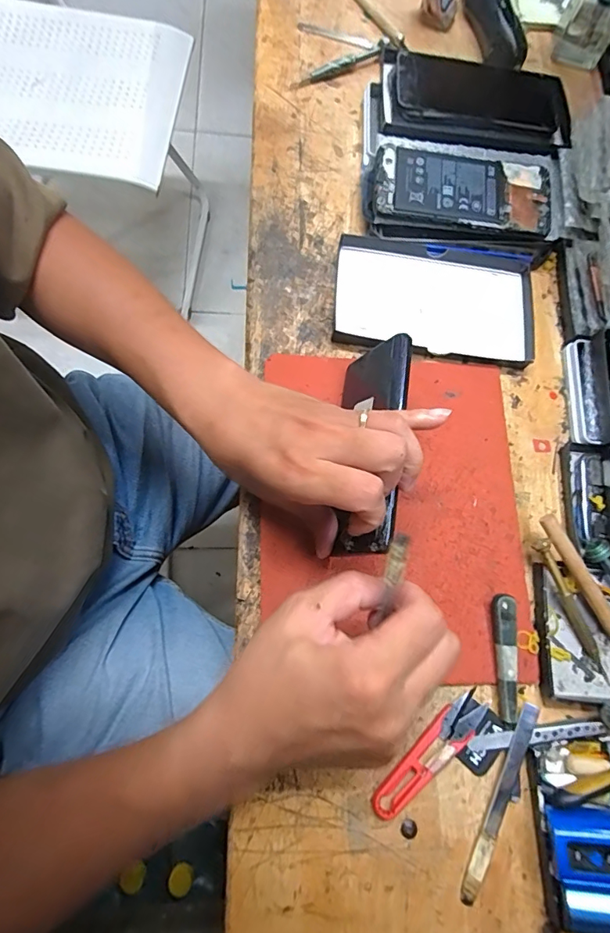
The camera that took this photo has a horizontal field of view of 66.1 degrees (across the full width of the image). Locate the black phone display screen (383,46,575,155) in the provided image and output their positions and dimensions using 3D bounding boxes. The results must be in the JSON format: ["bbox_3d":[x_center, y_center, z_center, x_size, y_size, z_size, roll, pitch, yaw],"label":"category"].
[{"bbox_3d":[0.174,-0.364,0.468,0.187,0.013,0.123,6,74,-4],"label":"black phone display screen"}]

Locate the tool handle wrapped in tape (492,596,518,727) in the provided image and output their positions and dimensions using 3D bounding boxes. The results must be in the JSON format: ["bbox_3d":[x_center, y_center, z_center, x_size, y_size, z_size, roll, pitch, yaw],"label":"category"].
[{"bbox_3d":[0.143,0.135,0.333,0.014,0.011,0.084,3,74,-5],"label":"tool handle wrapped in tape"}]

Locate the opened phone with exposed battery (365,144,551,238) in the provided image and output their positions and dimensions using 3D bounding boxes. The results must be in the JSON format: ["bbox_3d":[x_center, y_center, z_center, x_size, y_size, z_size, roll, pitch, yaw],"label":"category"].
[{"bbox_3d":[0.146,-0.253,0.434,0.167,0.011,0.072,6,85,-2],"label":"opened phone with exposed battery"}]

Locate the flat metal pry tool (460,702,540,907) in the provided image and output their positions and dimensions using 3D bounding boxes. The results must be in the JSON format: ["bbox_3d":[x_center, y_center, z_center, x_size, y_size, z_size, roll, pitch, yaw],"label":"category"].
[{"bbox_3d":[0.133,0.226,0.318,0.013,0.008,0.128,26,73,2],"label":"flat metal pry tool"}]

